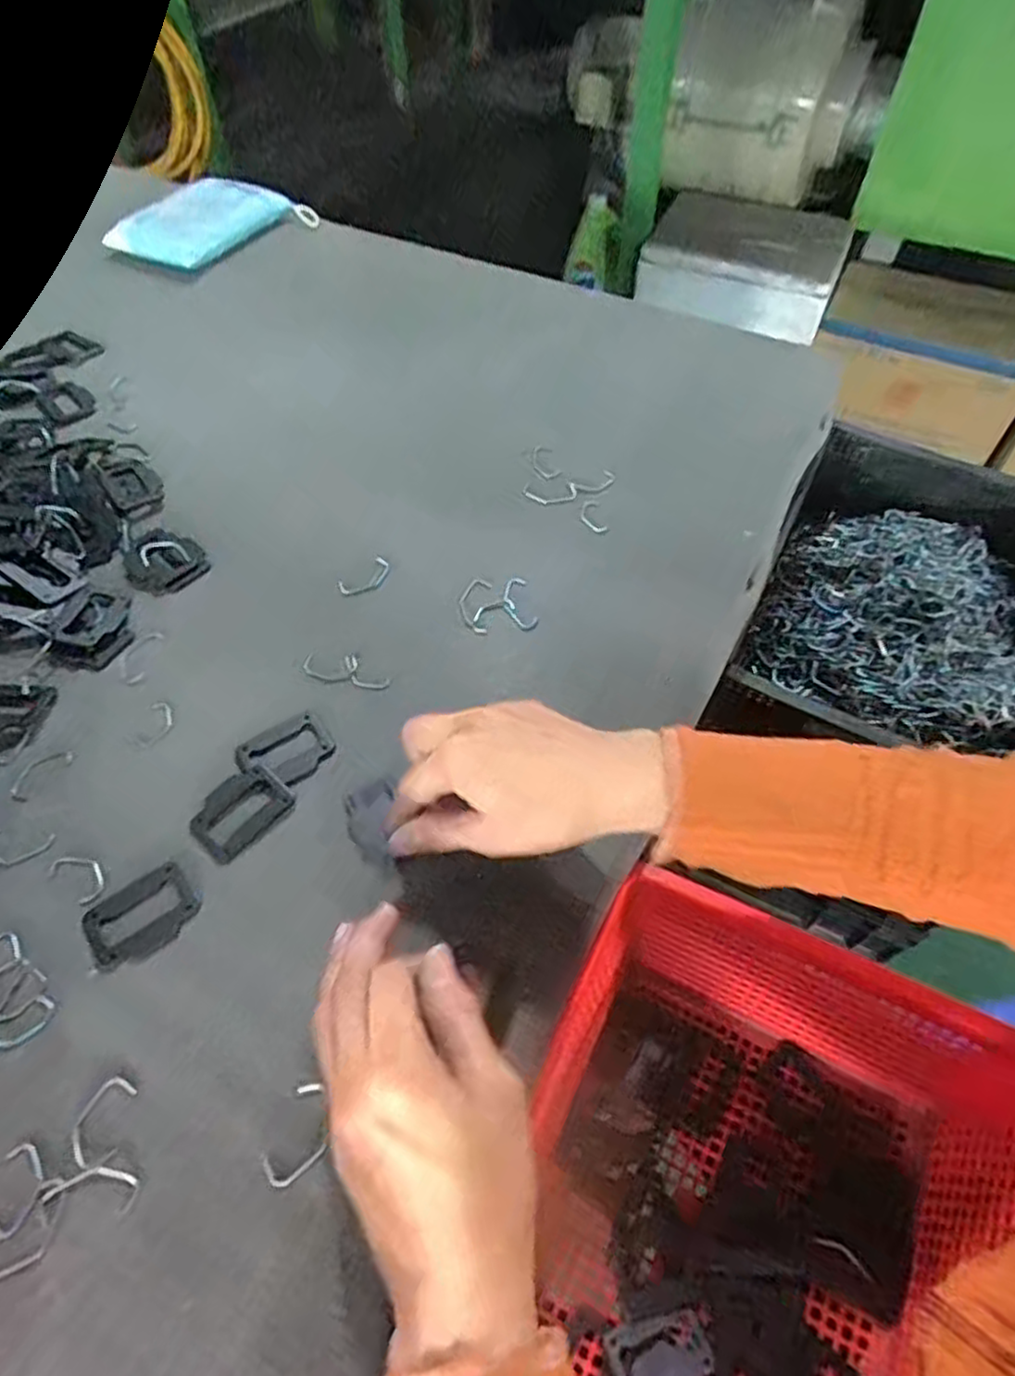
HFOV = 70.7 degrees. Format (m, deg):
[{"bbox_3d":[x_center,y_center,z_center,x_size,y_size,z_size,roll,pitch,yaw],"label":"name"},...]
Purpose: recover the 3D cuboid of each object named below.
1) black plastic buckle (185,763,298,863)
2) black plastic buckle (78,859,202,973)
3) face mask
[{"bbox_3d":[-0.146,0.066,0.389,0.039,0.004,0.051,37,62,22],"label":"black plastic buckle"},{"bbox_3d":[-0.183,0.115,0.359,0.053,0.004,0.039,-32,61,-21],"label":"black plastic buckle"},{"bbox_3d":[-0.309,-0.488,0.743,0.121,0.025,0.168,31,60,19],"label":"face mask"}]

